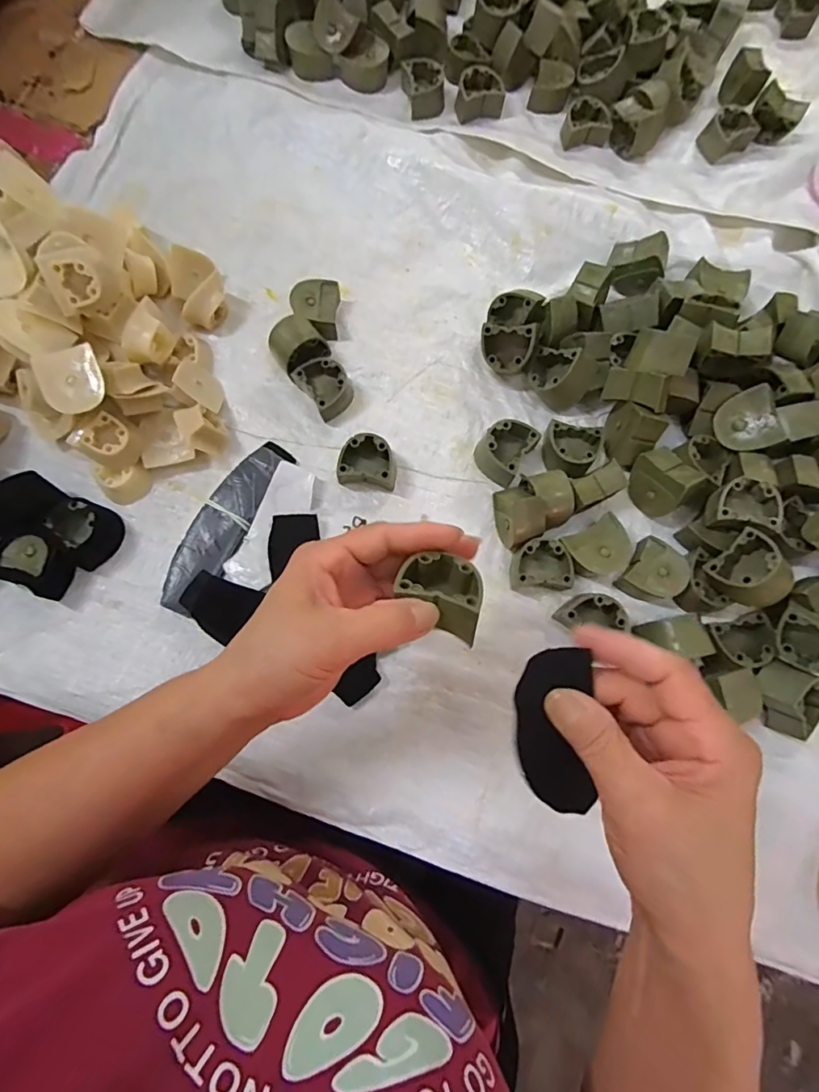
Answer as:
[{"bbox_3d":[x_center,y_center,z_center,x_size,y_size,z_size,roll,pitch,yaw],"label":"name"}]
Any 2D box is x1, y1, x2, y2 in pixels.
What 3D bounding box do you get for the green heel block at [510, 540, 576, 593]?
[{"bbox_3d":[0.105,0.016,0.406,0.047,0.024,0.037,0,75,-3],"label":"green heel block"}]

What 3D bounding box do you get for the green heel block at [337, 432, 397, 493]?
[{"bbox_3d":[-0.034,-0.070,0.426,0.045,0.031,0.038,10,75,0],"label":"green heel block"}]

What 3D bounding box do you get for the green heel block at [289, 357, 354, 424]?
[{"bbox_3d":[-0.075,-0.142,0.446,0.039,0.024,0.046,-40,80,-12],"label":"green heel block"}]

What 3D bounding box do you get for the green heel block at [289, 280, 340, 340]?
[{"bbox_3d":[-0.086,-0.218,0.462,0.039,0.025,0.052,4,75,-2],"label":"green heel block"}]

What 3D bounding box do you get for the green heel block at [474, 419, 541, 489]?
[{"bbox_3d":[0.080,-0.082,0.429,0.040,0.025,0.050,35,76,7],"label":"green heel block"}]

